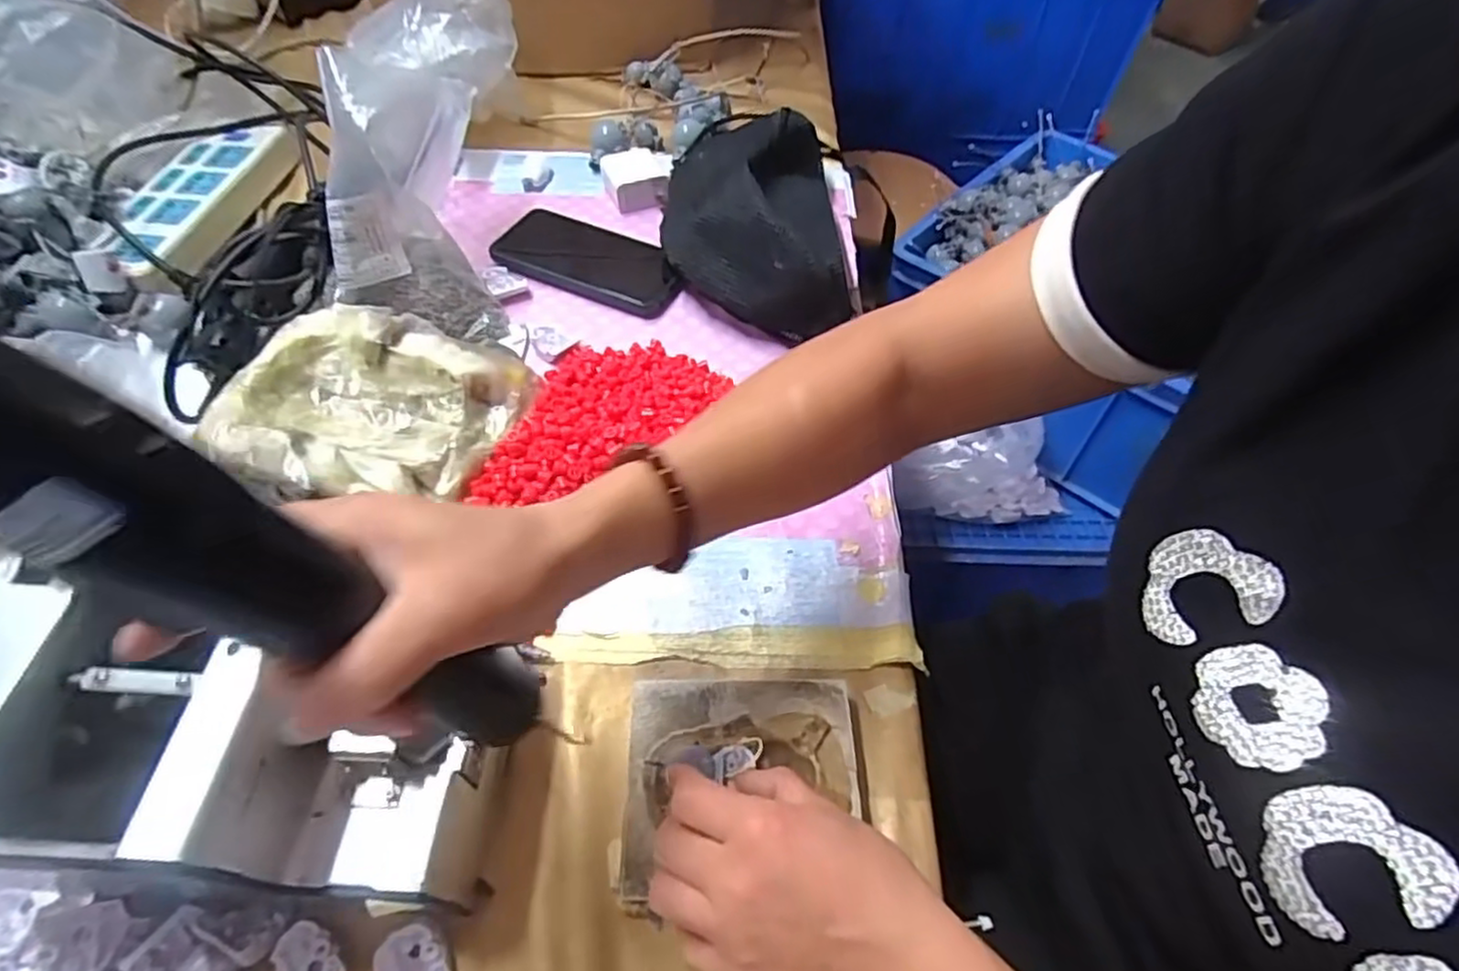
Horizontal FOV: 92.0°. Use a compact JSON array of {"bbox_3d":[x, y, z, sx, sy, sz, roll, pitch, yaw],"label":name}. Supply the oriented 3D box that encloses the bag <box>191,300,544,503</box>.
[{"bbox_3d":[-0.231,-0.046,0.464,0.179,0.059,0.163,-2,55,-4],"label":"bag"}]

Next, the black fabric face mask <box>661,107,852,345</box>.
[{"bbox_3d":[0.016,-0.220,0.582,0.138,0.084,0.229,-1,55,-3],"label":"black fabric face mask"}]

